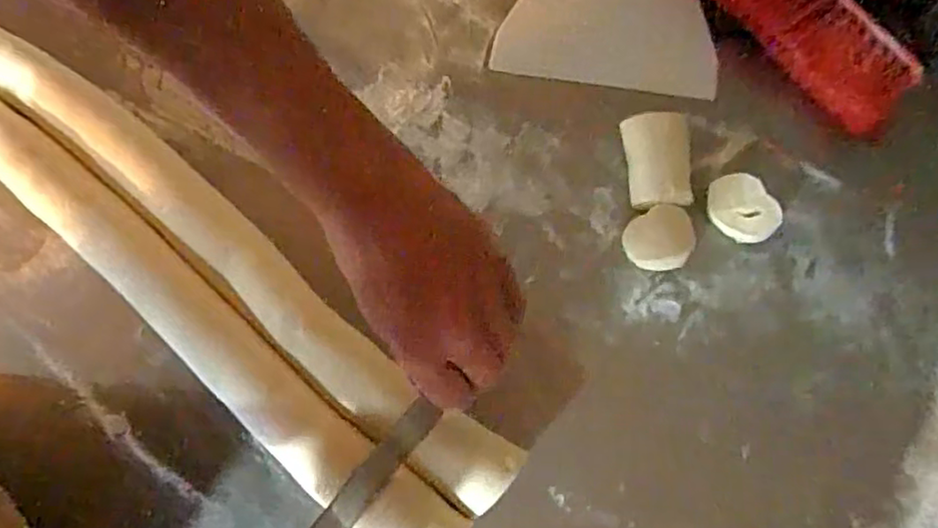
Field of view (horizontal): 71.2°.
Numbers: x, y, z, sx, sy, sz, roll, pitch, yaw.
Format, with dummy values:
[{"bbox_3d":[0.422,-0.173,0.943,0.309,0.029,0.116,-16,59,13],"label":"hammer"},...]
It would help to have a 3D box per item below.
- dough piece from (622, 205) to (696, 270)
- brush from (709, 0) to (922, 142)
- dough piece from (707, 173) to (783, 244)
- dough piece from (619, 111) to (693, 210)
[{"bbox_3d":[0.142,-0.020,0.494,0.048,0.024,0.044,4,72,3],"label":"dough piece"},{"bbox_3d":[0.265,-0.206,0.534,0.077,0.043,0.232,-37,74,-9],"label":"brush"},{"bbox_3d":[0.206,-0.042,0.498,0.037,0.027,0.054,-30,73,-8],"label":"dough piece"},{"bbox_3d":[0.143,-0.078,0.503,0.043,0.040,0.071,-3,72,1],"label":"dough piece"}]

